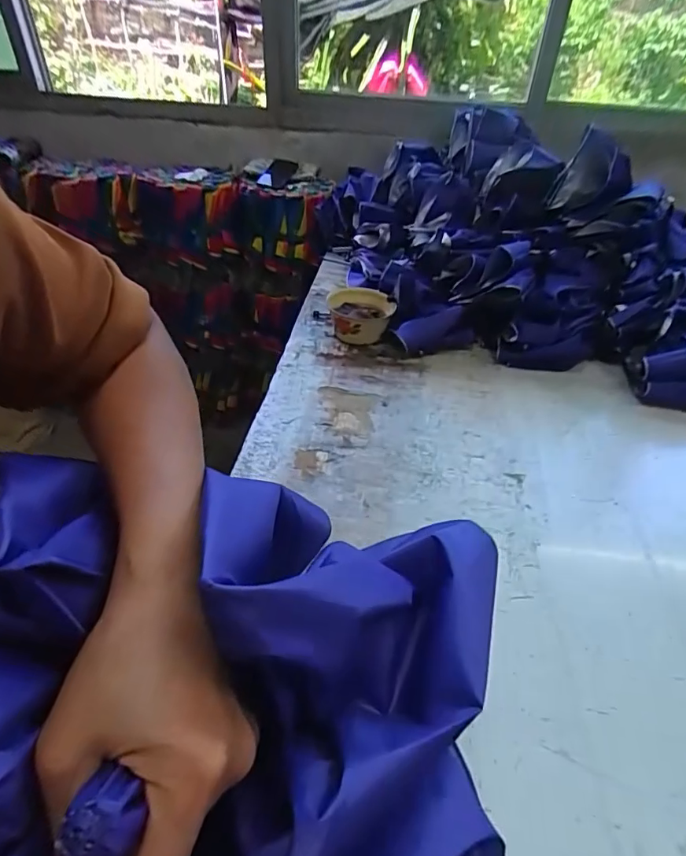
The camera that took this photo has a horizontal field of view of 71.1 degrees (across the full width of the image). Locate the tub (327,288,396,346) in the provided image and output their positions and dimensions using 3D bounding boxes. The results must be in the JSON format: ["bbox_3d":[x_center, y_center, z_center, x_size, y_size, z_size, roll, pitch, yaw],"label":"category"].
[{"bbox_3d":[0.036,-0.229,0.997,0.133,0.076,0.148,2,41,-1],"label":"tub"}]

